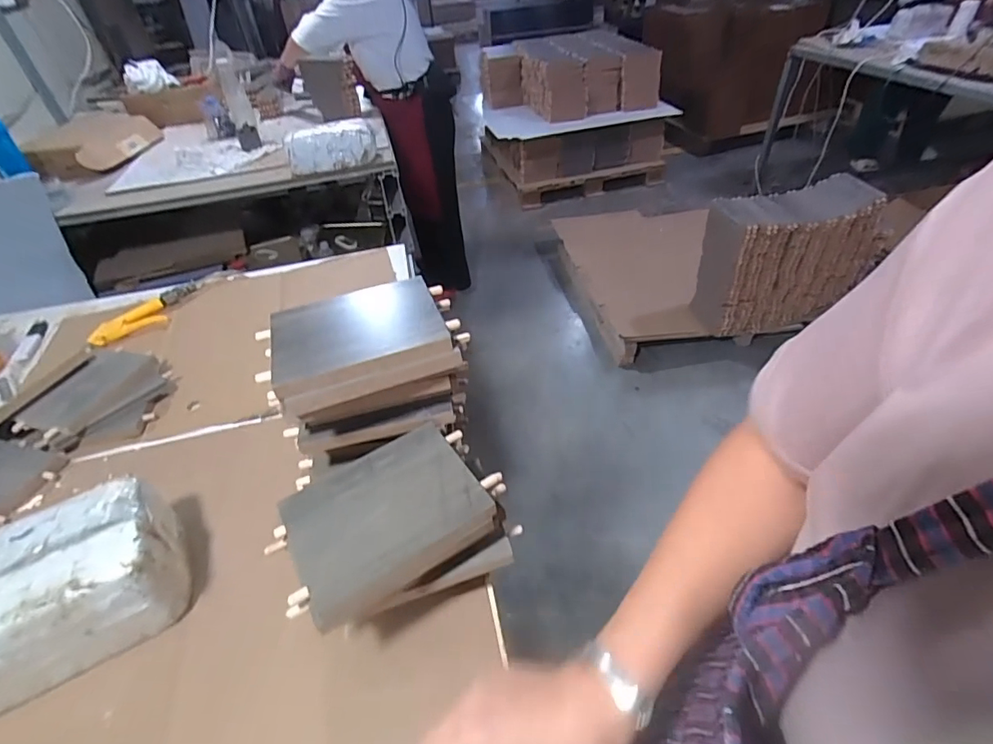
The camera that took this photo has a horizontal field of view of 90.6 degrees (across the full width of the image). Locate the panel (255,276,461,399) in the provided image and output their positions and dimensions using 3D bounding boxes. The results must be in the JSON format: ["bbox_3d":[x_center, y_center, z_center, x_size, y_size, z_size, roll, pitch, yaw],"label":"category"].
[{"bbox_3d":[-0.130,-0.040,0.459,0.168,0.014,0.116,-16,43,-11],"label":"panel"}]

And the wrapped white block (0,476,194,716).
[{"bbox_3d":[-0.409,0.209,0.458,0.209,0.114,0.124,-24,45,-19],"label":"wrapped white block"}]

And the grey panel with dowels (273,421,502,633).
[{"bbox_3d":[-0.092,0.117,0.420,0.166,0.025,0.115,-27,46,-22],"label":"grey panel with dowels"}]

